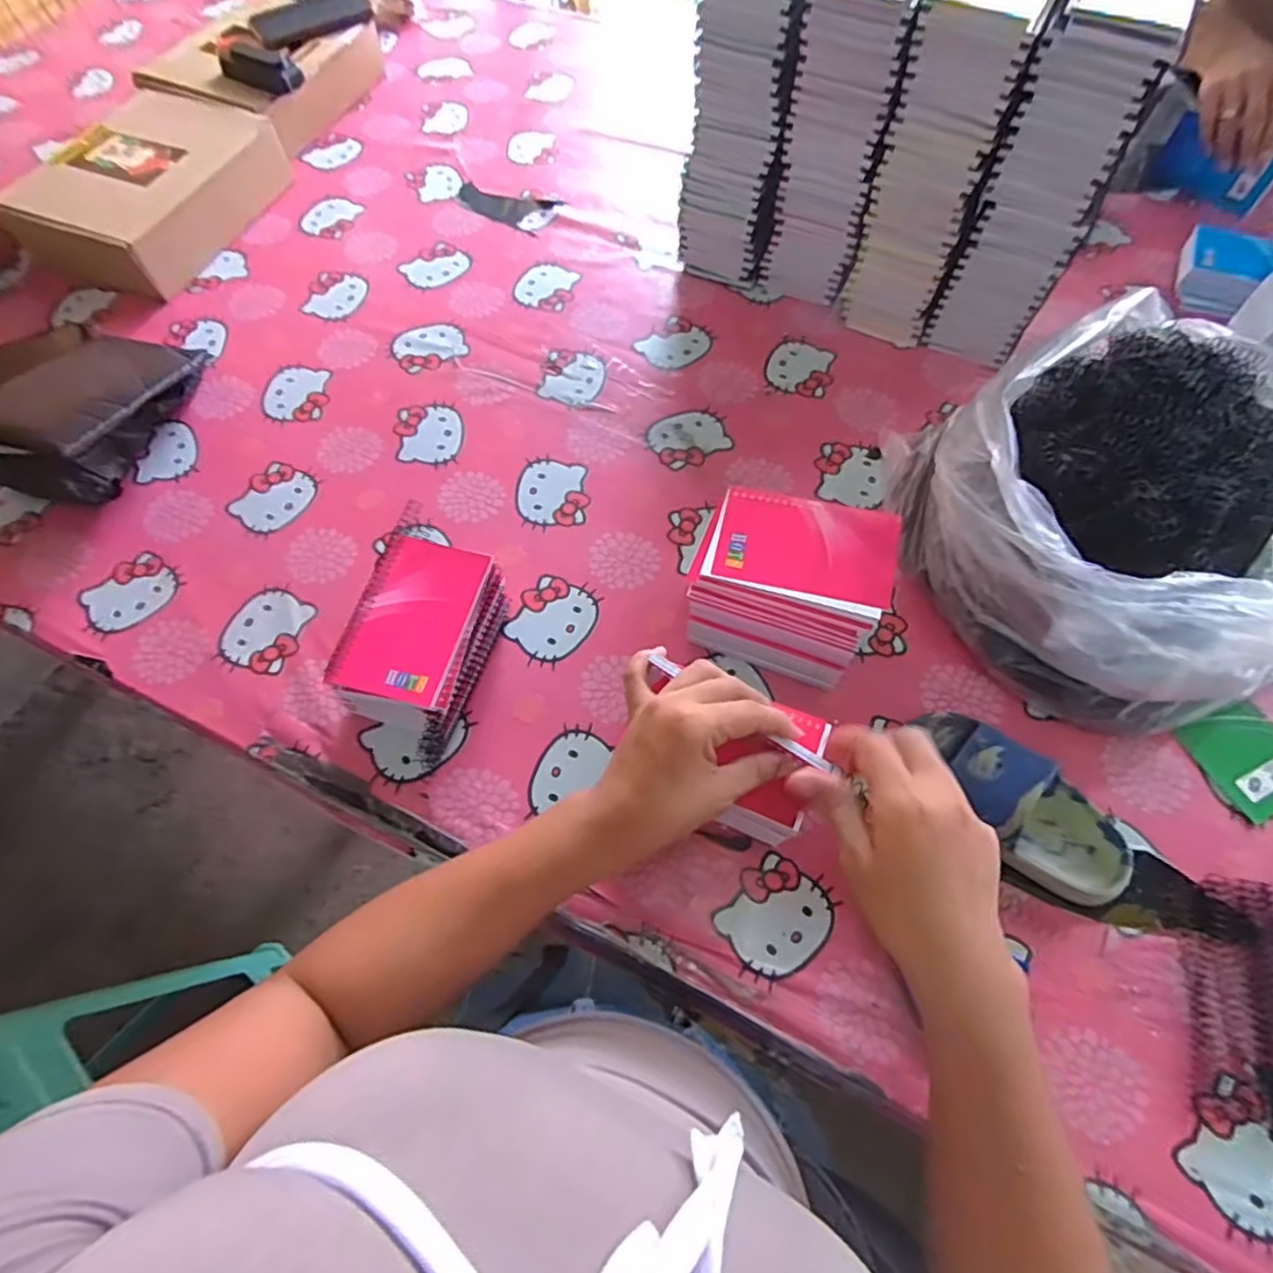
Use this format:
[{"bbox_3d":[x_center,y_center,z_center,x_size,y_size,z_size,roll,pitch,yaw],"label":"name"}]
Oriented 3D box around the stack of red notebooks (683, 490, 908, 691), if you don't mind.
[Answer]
[{"bbox_3d":[0.121,-0.039,0.543,0.140,0.122,0.105,21,67,11],"label":"stack of red notebooks"}]

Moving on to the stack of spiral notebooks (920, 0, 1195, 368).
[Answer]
[{"bbox_3d":[0.381,-0.418,0.628,0.102,0.288,0.122,26,68,13],"label":"stack of spiral notebooks"}]

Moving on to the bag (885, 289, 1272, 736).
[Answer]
[{"bbox_3d":[0.410,-0.098,0.535,0.328,0.172,0.306,-9,65,-3],"label":"bag"}]

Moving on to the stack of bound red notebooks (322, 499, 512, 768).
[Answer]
[{"bbox_3d":[-0.174,0.006,0.541,0.095,0.091,0.164,12,65,7],"label":"stack of bound red notebooks"}]

